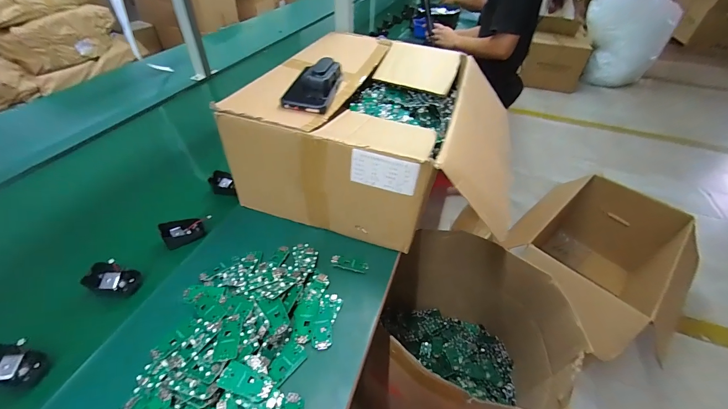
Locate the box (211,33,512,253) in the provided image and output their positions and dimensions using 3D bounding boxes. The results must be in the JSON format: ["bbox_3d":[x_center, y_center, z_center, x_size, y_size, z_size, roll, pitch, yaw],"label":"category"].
[{"bbox_3d":[0.039,-0.182,0.677,0.483,0.212,0.495,12,45,7],"label":"box"}]

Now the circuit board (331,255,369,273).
[{"bbox_3d":[-0.026,0.104,0.544,0.065,0.004,0.023,10,45,6],"label":"circuit board"}]

